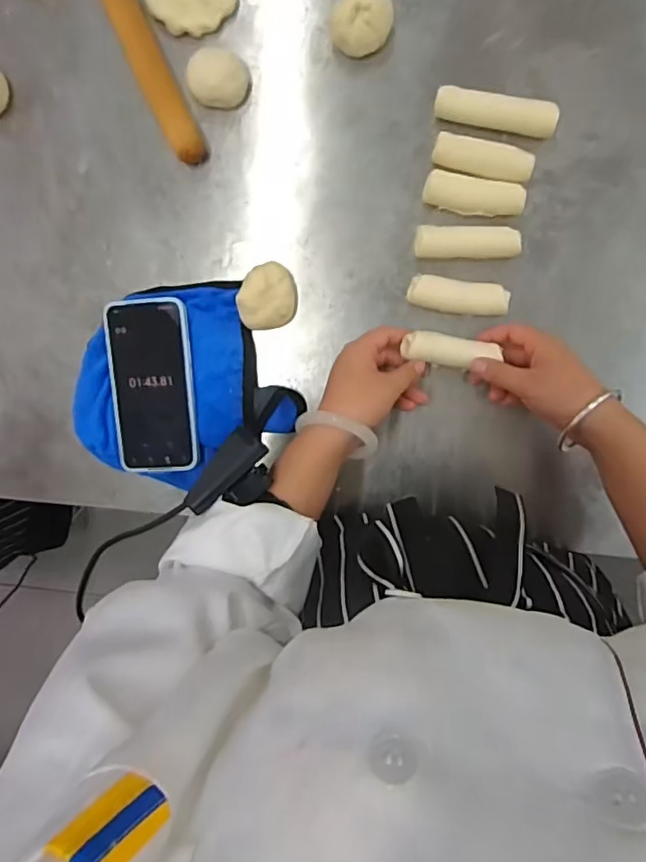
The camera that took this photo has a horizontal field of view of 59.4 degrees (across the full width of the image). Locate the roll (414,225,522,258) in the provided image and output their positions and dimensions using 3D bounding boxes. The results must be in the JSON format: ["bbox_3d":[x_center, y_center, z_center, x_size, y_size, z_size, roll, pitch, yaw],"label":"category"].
[{"bbox_3d":[0.128,-0.167,0.502,0.091,0.016,0.026,1,97,4],"label":"roll"}]

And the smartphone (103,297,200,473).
[{"bbox_3d":[-0.156,-0.041,0.516,0.078,0.007,0.156,-3,98,10],"label":"smartphone"}]

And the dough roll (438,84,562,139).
[{"bbox_3d":[0.148,-0.274,0.485,0.102,0.016,0.026,11,98,3],"label":"dough roll"}]

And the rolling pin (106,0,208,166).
[{"bbox_3d":[-0.173,-0.369,0.493,0.028,0.034,0.279,-25,95,7],"label":"rolling pin"}]

